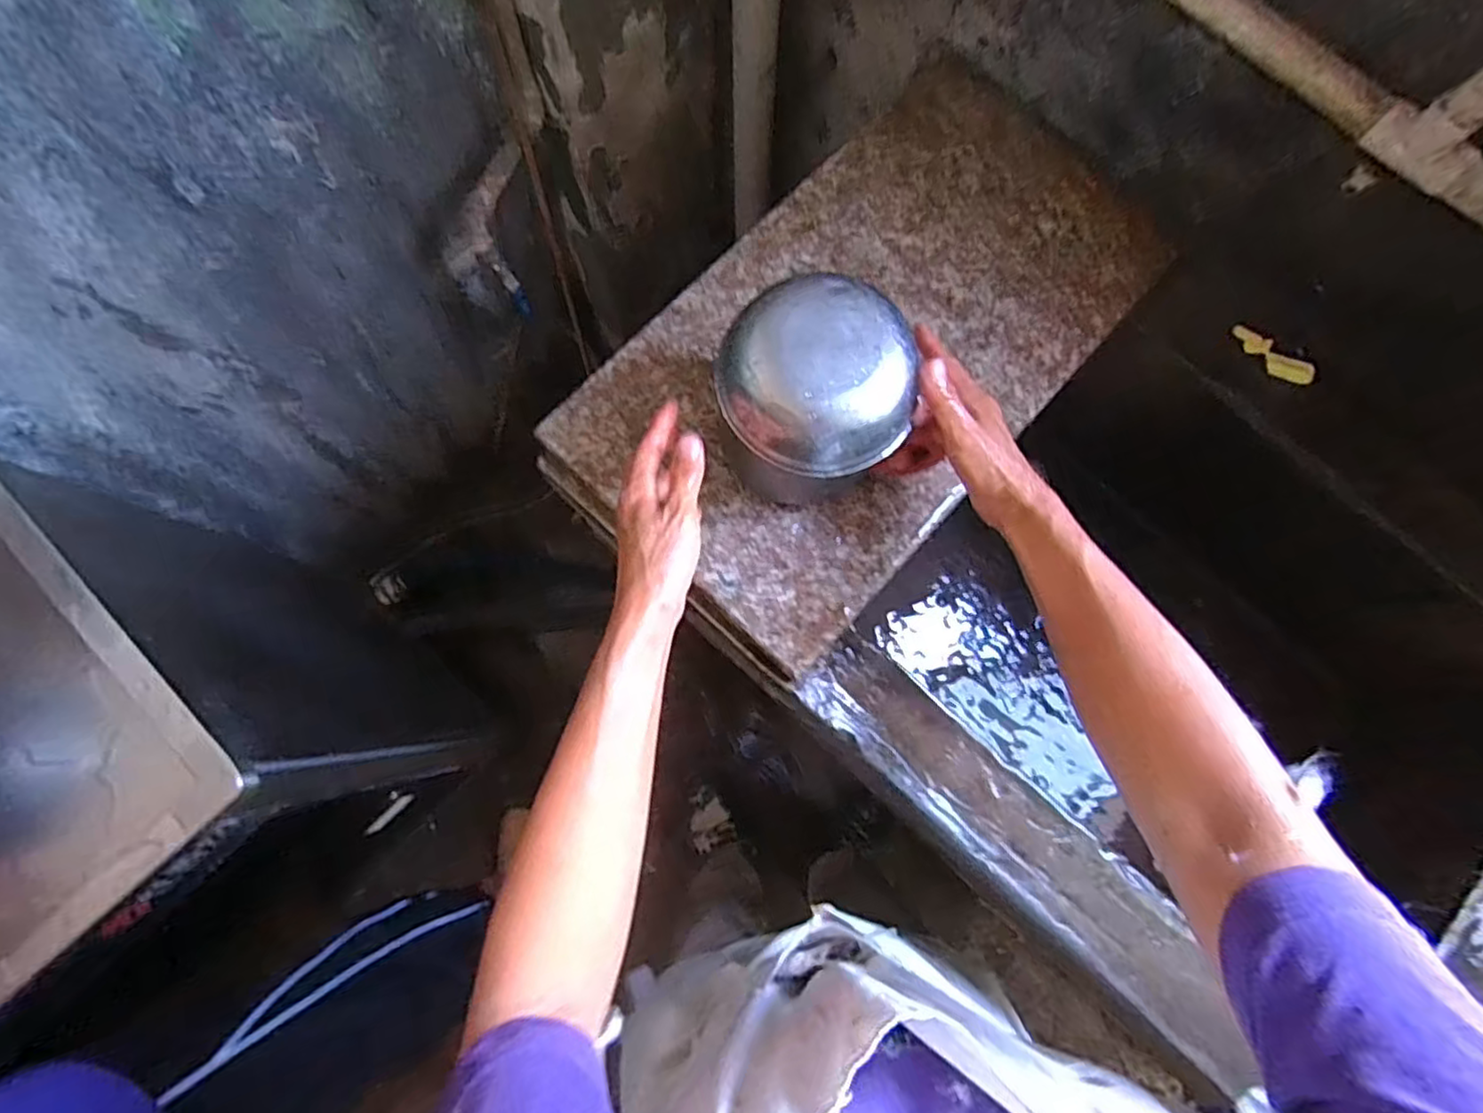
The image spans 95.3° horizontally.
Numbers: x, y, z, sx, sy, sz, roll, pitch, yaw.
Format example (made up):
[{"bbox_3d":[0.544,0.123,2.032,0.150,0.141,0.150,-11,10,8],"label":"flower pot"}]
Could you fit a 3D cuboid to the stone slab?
[{"bbox_3d":[0.117,-0.194,0.597,0.297,0.022,0.560,41,80,7],"label":"stone slab"}]

